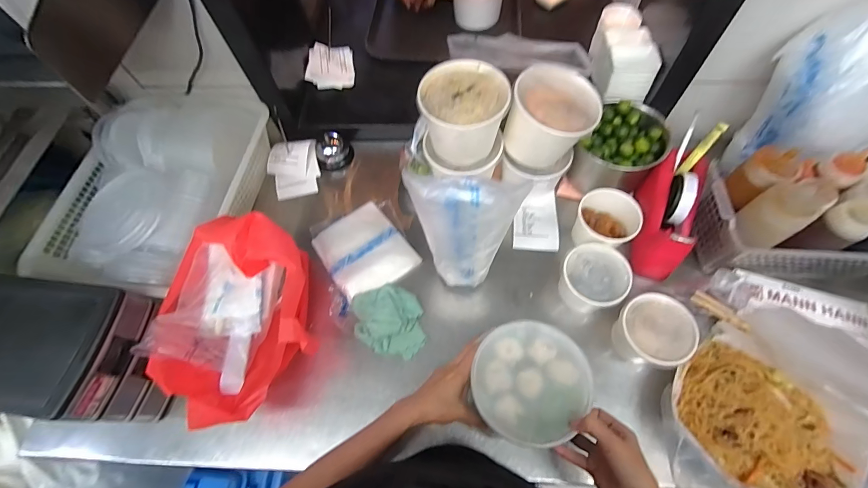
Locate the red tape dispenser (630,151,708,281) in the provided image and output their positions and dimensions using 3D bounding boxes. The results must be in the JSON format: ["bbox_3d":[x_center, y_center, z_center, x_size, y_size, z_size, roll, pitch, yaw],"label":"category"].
[{"bbox_3d":[0.389,-0.046,0.618,0.077,0.128,0.192,15,65,11],"label":"red tape dispenser"}]

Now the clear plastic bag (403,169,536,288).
[{"bbox_3d":[0.042,-0.001,0.514,0.132,0.249,0.046,6,64,6],"label":"clear plastic bag"}]

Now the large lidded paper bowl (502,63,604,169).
[{"bbox_3d":[0.192,-0.204,0.601,0.126,0.114,0.121,-1,63,3],"label":"large lidded paper bowl"}]

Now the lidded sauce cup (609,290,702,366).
[{"bbox_3d":[0.314,0.130,0.541,0.099,0.074,0.097,-1,63,3],"label":"lidded sauce cup"}]

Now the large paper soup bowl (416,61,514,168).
[{"bbox_3d":[0.046,-0.206,0.594,0.131,0.102,0.129,-1,63,3],"label":"large paper soup bowl"}]

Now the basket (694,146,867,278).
[{"bbox_3d":[0.546,-0.043,0.540,0.243,0.155,0.131,4,64,6],"label":"basket"}]

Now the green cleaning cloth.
[{"bbox_3d":[-0.074,0.122,0.590,0.108,0.039,0.111,-8,63,0],"label":"green cleaning cloth"}]

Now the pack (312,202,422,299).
[{"bbox_3d":[-0.122,0.013,0.658,0.139,0.015,0.161,-35,67,-13],"label":"pack"}]

